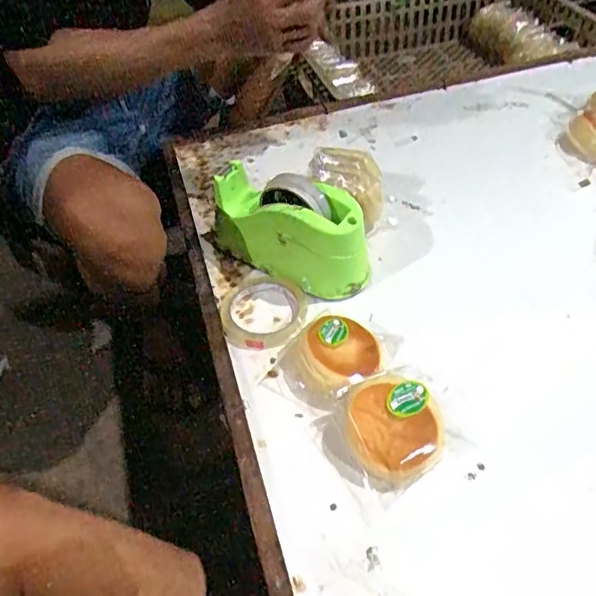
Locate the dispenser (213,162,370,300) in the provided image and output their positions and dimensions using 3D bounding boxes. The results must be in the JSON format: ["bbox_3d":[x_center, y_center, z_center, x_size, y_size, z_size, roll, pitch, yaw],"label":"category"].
[{"bbox_3d":[-0.006,-0.083,0.677,0.198,0.111,0.085,27,55,27],"label":"dispenser"}]

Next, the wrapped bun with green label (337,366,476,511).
[{"bbox_3d":[0.094,0.117,0.522,0.107,0.060,0.096,-29,51,-20],"label":"wrapped bun with green label"}]

